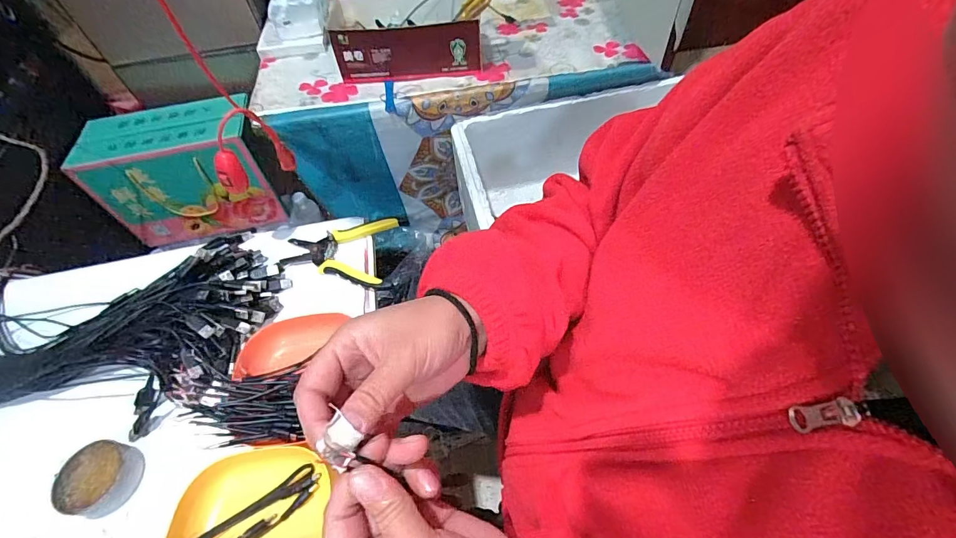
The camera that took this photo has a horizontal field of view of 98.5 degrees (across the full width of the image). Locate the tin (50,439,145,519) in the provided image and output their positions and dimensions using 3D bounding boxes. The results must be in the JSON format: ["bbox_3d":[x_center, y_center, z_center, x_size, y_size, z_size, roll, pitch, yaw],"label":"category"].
[{"bbox_3d":[-0.362,0.201,0.396,0.068,0.027,0.062,-2,55,2],"label":"tin"}]

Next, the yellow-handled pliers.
[{"bbox_3d":[-0.180,-0.027,0.545,0.149,0.013,0.108,6,55,7],"label":"yellow-handled pliers"}]

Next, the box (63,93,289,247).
[{"bbox_3d":[-0.629,-0.209,0.912,0.323,0.238,0.146,-13,55,-6],"label":"box"}]

